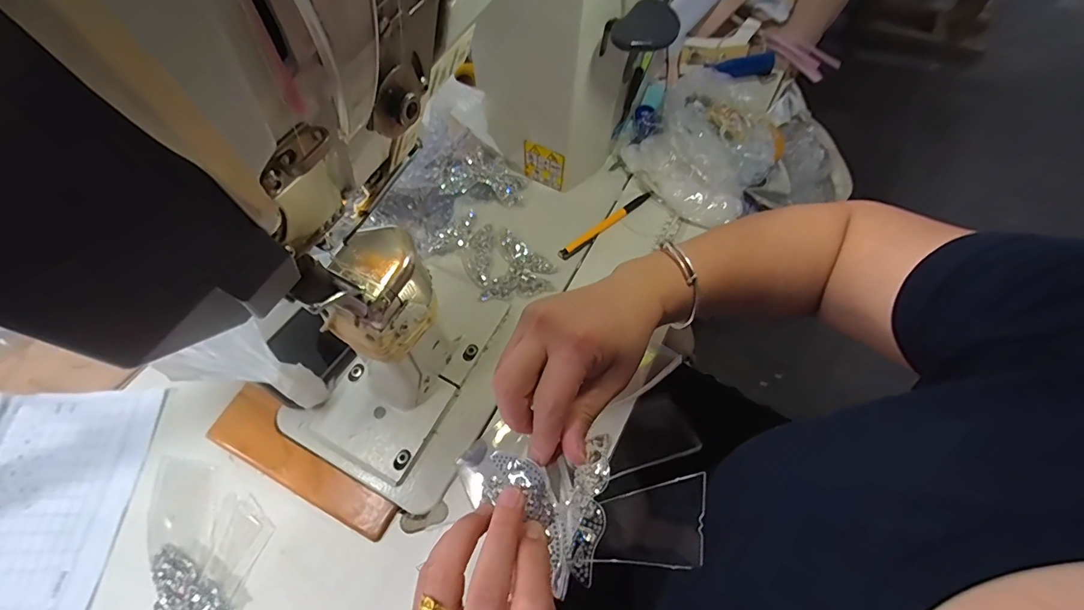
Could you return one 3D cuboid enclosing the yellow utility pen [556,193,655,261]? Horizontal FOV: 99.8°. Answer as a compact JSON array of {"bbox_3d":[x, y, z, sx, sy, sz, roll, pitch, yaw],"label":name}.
[{"bbox_3d":[0.072,-0.091,0.516,0.130,0.015,0.013,-38,65,-15],"label":"yellow utility pen"}]

